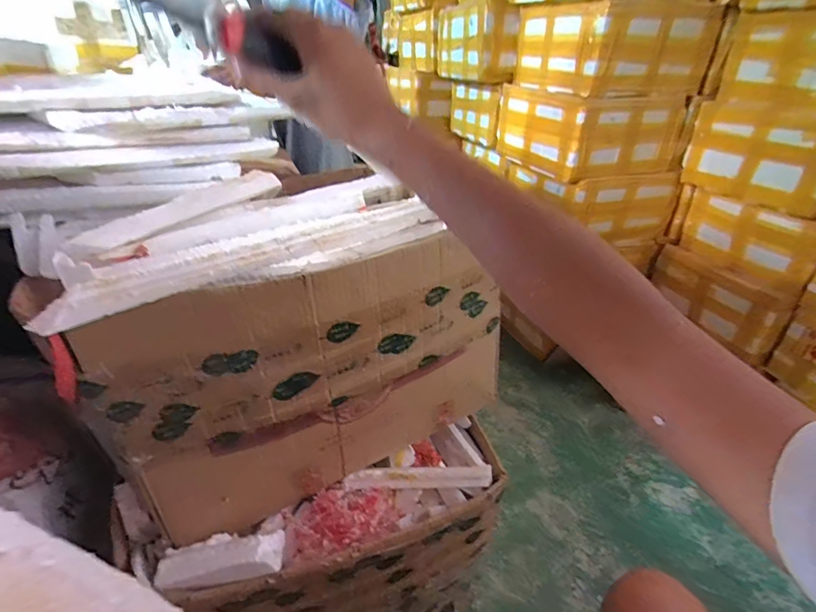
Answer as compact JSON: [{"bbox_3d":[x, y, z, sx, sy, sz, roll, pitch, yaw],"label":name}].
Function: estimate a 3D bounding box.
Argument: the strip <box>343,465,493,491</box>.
[{"bbox_3d":[0.020,0.287,0.742,0.245,0.032,0.025,0,29,-8],"label":"strip"}]

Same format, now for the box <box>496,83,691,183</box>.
[{"bbox_3d":[0.633,-0.608,1.552,0.460,0.244,0.493,-6,30,-18],"label":"box"}]

